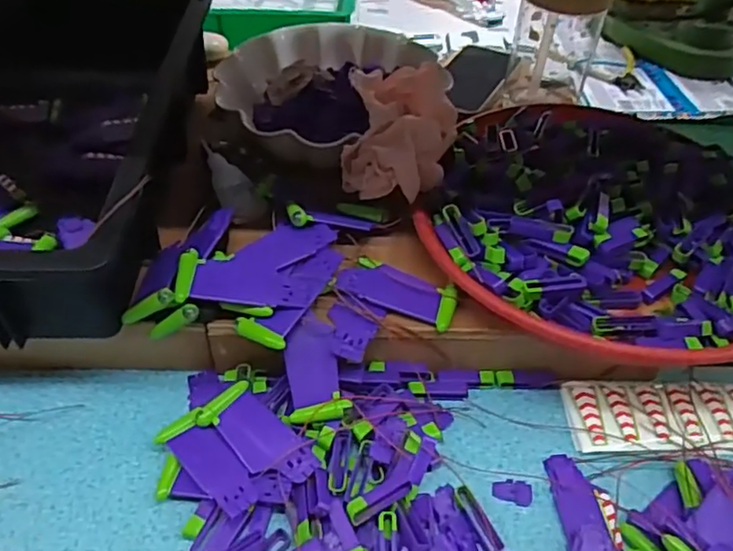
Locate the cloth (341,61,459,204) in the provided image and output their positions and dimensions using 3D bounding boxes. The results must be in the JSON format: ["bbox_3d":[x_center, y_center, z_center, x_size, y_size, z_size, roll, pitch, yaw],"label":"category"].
[{"bbox_3d":[0.029,-0.128,0.516,0.092,0.057,0.140,3,46,1],"label":"cloth"}]

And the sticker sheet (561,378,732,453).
[{"bbox_3d":[0.250,0.104,0.460,0.194,0.009,0.064,-1,46,-1],"label":"sticker sheet"}]

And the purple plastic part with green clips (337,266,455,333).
[{"bbox_3d":[0.023,0.012,0.456,0.087,0.013,0.039,15,47,12],"label":"purple plastic part with green clips"}]

